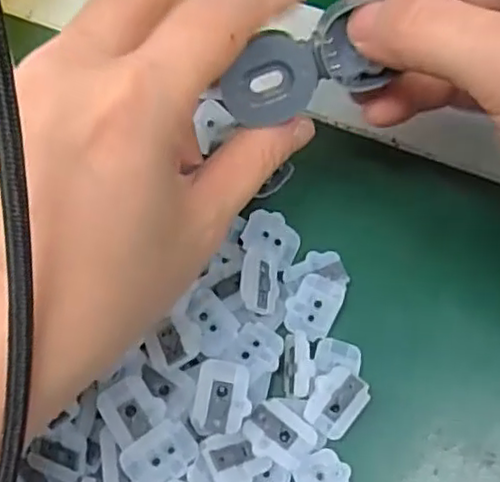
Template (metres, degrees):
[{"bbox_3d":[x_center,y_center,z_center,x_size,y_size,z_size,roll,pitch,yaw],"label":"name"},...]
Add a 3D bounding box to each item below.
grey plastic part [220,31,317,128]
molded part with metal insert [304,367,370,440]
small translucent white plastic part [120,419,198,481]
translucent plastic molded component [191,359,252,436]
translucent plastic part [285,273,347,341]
[{"bbox_3d":[0.005,-0.047,0.190,0.027,0.004,0.024,-9,108,1],"label":"grey plastic part"},{"bbox_3d":[0.028,0.051,0.211,0.016,0.007,0.021,39,76,14],"label":"molded part with metal insert"},{"bbox_3d":[-0.027,0.064,0.195,0.022,0.006,0.014,-33,72,-9],"label":"small translucent white plastic part"},{"bbox_3d":[-0.008,0.049,0.202,0.017,0.009,0.022,10,71,6],"label":"translucent plastic molded component"},{"bbox_3d":[0.022,0.021,0.223,0.016,0.004,0.022,27,73,11],"label":"translucent plastic part"}]

